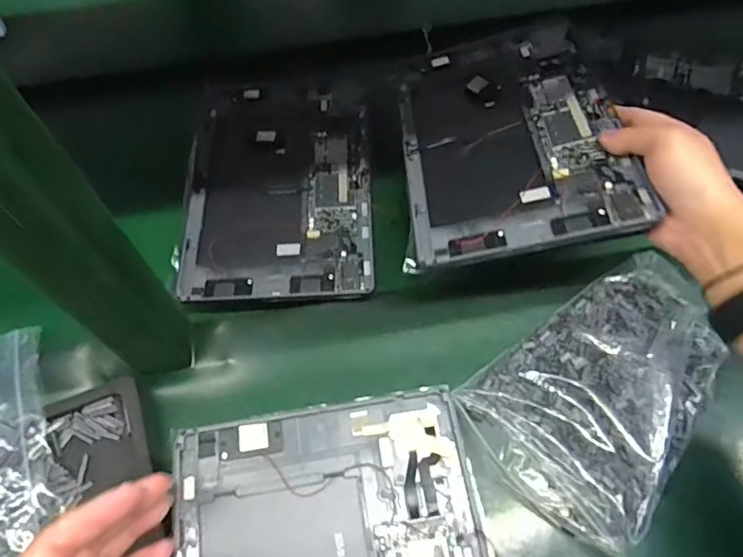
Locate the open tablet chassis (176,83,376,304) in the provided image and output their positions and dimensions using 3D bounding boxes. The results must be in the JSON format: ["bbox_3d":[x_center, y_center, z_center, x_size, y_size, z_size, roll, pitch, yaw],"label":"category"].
[{"bbox_3d":[-0.086,-0.092,0.499,0.168,0.006,0.249,-3,62,-1],"label":"open tablet chassis"}]

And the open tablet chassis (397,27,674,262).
[{"bbox_3d":[0.108,-0.122,0.437,0.162,0.007,0.251,-11,53,12],"label":"open tablet chassis"}]

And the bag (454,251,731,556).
[{"bbox_3d":[0.184,0.078,0.396,0.214,0.034,0.141,-37,63,-20],"label":"bag"}]

